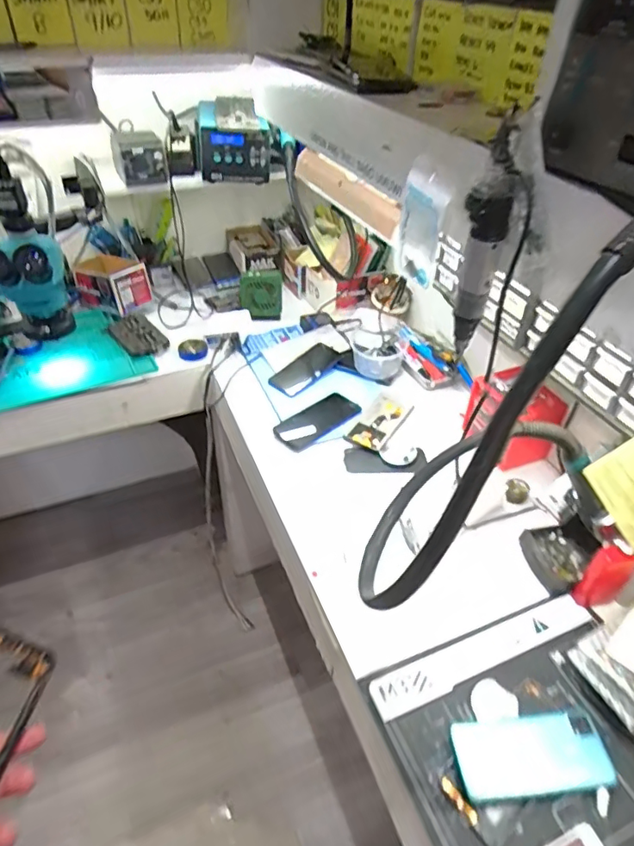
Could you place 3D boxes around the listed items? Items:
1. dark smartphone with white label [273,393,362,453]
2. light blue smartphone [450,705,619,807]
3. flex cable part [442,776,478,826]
[{"bbox_3d":[0.001,-0.004,1.011,0.174,0.010,0.079,-32,60,-26],"label":"dark smartphone with white label"},{"bbox_3d":[0.233,0.360,0.578,0.161,0.017,0.080,-3,41,-7],"label":"light blue smartphone"},{"bbox_3d":[0.146,0.390,0.548,0.012,0.005,0.047,-31,46,-21],"label":"flex cable part"}]

